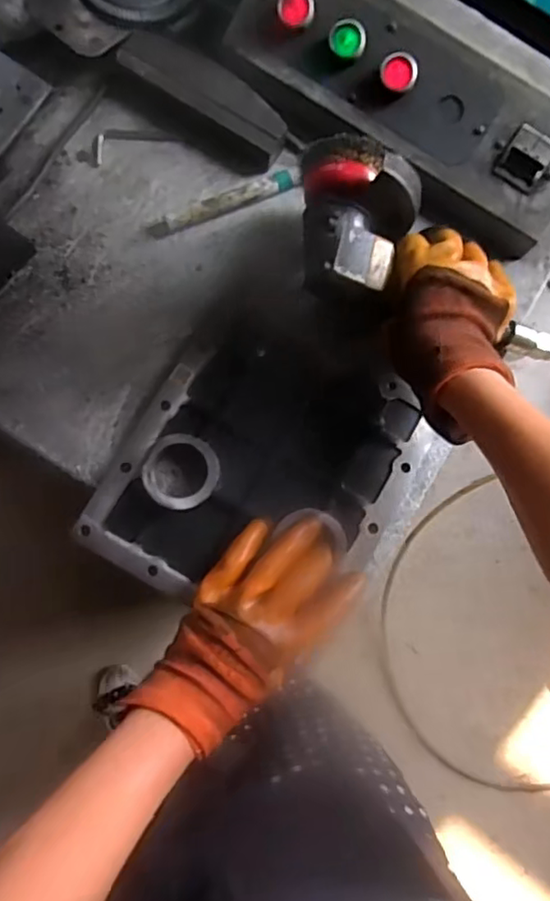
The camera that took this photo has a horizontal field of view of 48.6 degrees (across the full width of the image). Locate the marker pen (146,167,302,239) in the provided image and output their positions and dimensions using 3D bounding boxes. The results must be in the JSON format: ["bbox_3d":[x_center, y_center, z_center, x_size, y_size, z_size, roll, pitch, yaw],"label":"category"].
[{"bbox_3d":[-0.042,-0.211,0.518,0.136,0.014,0.020,-23,85,-8],"label":"marker pen"}]

